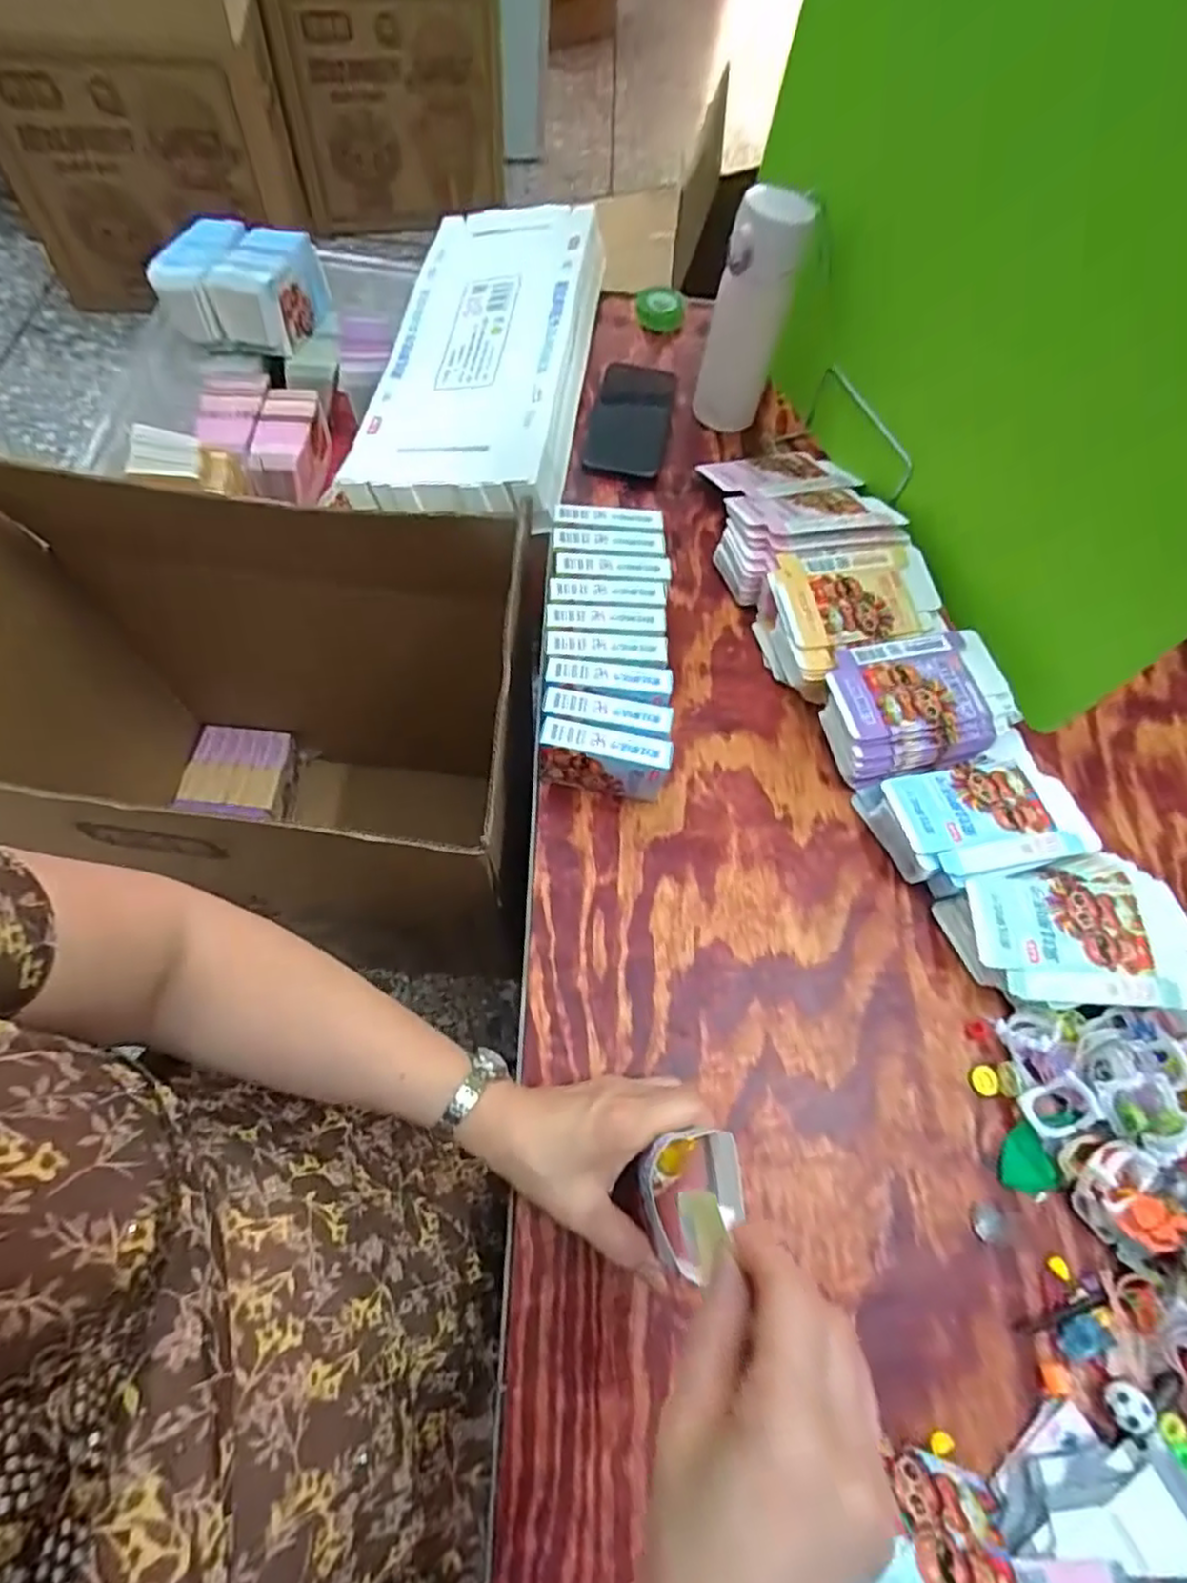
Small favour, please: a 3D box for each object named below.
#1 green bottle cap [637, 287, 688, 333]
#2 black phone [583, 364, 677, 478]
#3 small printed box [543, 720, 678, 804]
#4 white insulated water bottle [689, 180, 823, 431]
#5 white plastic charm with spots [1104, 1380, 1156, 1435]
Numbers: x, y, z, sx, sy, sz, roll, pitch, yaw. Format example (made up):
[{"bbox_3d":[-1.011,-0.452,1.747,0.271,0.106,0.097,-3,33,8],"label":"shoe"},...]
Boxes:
[{"bbox_3d":[0.078,-0.558,0.786,0.055,0.019,0.050,16,64,2],"label":"green bottle cap"},{"bbox_3d":[0.039,-0.387,0.706,0.077,0.009,0.163,11,64,0],"label":"black phone"},{"bbox_3d":[0.008,-0.019,0.502,0.092,0.070,0.024,11,64,0],"label":"small printed box"},{"bbox_3d":[0.146,-0.447,0.642,0.066,0.187,0.056,16,64,2],"label":"white insulated water bottle"},{"bbox_3d":[0.304,0.351,0.387,0.020,0.017,0.022,2,64,-5],"label":"white plastic charm with spots"}]

